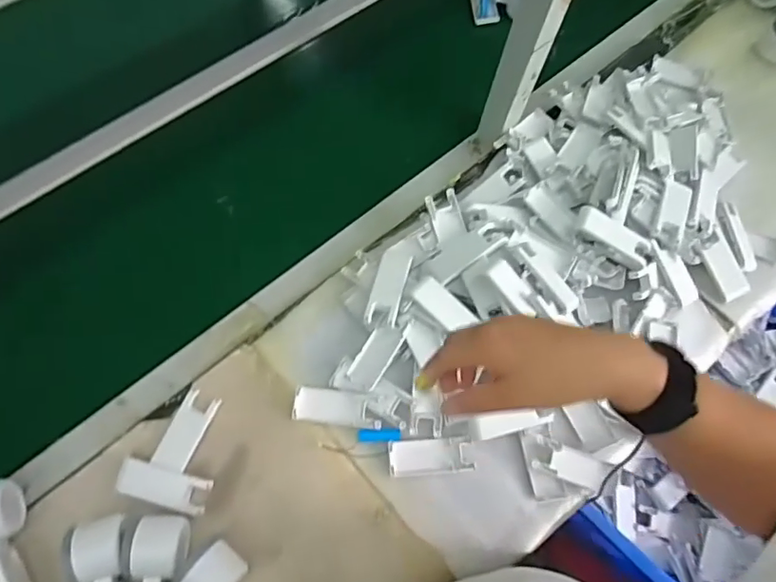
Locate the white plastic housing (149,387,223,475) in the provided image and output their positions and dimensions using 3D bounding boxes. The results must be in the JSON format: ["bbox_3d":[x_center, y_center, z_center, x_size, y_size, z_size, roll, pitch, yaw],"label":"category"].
[{"bbox_3d":[-0.238,0.165,0.626,0.041,0.009,0.090,22,68,5],"label":"white plastic housing"}]

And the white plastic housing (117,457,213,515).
[{"bbox_3d":[-0.255,0.221,0.601,0.101,0.010,0.038,16,68,3],"label":"white plastic housing"}]

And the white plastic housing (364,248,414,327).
[{"bbox_3d":[0.002,-0.006,0.675,0.041,0.015,0.099,15,68,2],"label":"white plastic housing"}]

